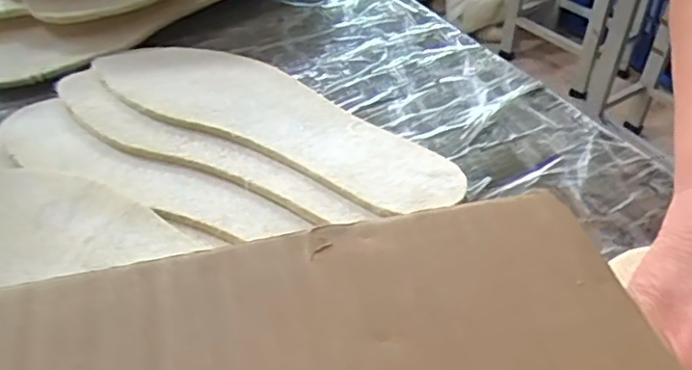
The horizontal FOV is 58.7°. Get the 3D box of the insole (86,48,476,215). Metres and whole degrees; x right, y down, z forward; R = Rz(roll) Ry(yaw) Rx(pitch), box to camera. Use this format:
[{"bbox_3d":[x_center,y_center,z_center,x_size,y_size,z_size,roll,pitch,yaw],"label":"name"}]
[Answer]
[{"bbox_3d":[-0.047,-0.047,0.383,0.256,0.014,0.092,25,48,25],"label":"insole"}]

